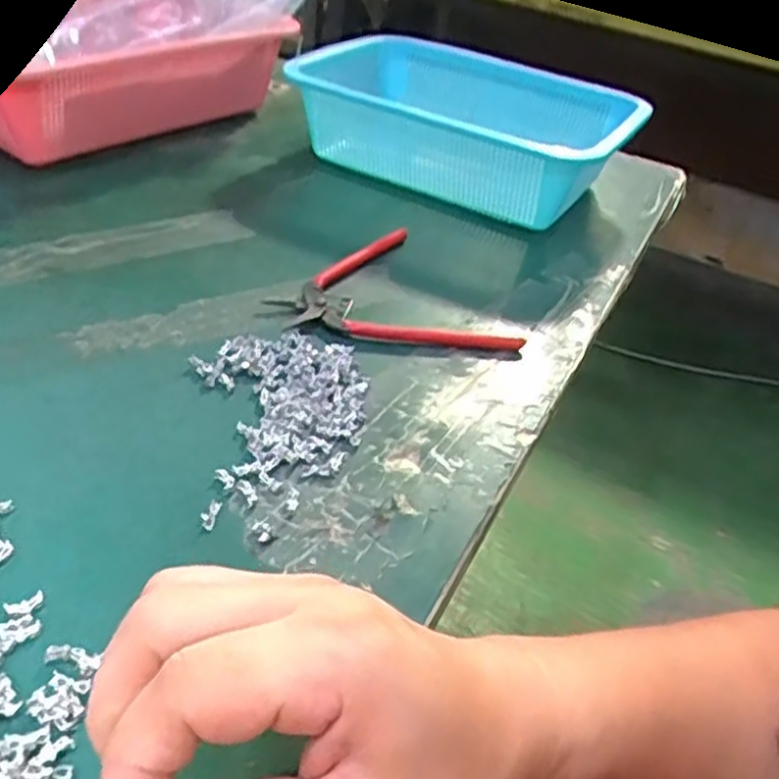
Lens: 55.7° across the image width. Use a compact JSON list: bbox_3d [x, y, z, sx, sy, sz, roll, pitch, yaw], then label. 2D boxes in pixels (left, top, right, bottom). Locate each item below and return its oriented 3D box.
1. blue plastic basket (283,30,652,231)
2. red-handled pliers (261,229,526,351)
[{"bbox_3d":[0.071,-0.224,0.628,0.250,0.078,0.219,27,42,22],"label":"blue plastic basket"},{"bbox_3d":[0.003,-0.068,0.467,0.143,0.012,0.125,4,38,-5],"label":"red-handled pliers"}]

